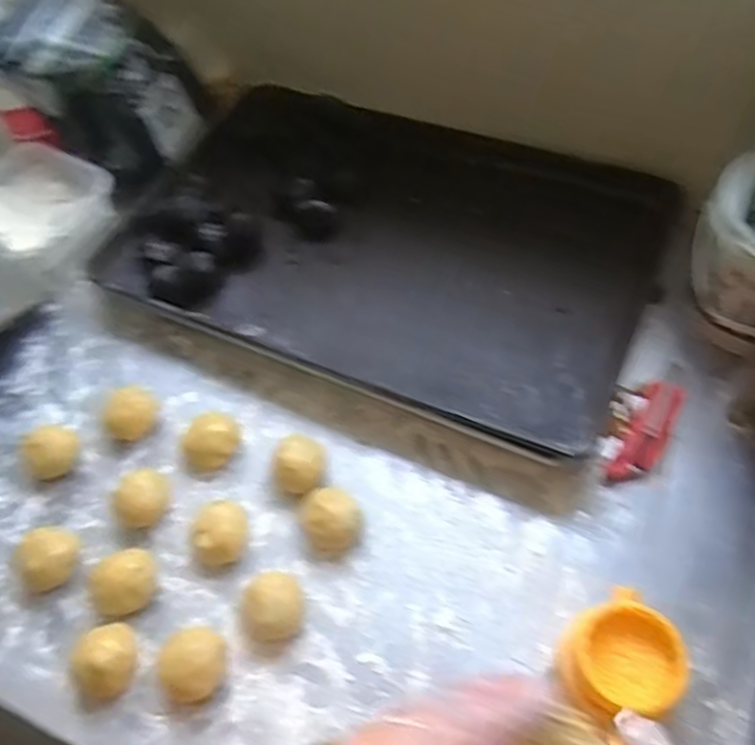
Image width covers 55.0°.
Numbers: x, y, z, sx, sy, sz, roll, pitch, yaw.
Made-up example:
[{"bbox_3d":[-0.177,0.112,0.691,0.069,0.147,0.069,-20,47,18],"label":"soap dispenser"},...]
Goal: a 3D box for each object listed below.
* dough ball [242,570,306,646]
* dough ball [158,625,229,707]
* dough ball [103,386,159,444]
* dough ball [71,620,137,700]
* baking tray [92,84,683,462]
[{"bbox_3d":[-0.093,0.208,0.644,0.051,0.050,0.053,-2,59,3],"label":"dough ball"},{"bbox_3d":[-0.158,0.252,0.624,0.052,0.047,0.060,3,59,6],"label":"dough ball"},{"bbox_3d":[-0.256,0.043,0.756,0.042,0.032,0.053,20,62,15],"label":"dough ball"},{"bbox_3d":[-0.236,0.251,0.634,0.058,0.042,0.060,27,65,19],"label":"dough ball"},{"bbox_3d":[0.018,-0.162,0.853,0.584,0.063,0.394,21,61,13],"label":"baking tray"}]

